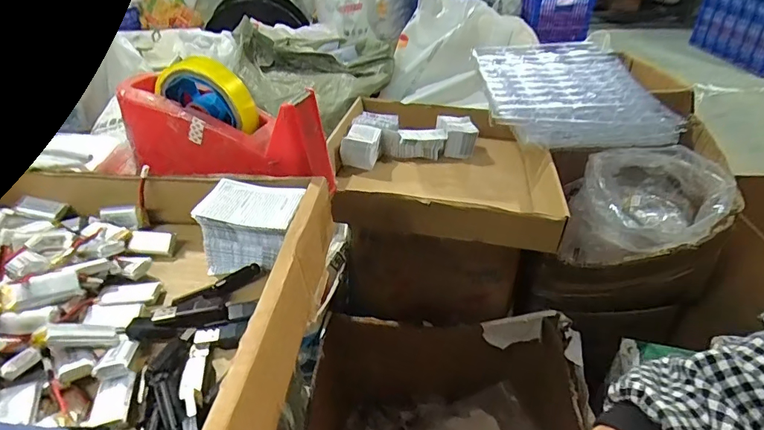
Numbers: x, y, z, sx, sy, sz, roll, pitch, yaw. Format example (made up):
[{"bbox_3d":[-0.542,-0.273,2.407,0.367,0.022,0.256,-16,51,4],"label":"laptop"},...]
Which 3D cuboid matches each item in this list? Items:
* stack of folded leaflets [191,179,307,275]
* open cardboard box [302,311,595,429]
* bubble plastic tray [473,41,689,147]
[{"bbox_3d":[-0.100,0.008,0.350,0.072,0.051,0.054,2,36,5],"label":"stack of folded leaflets"},{"bbox_3d":[0.112,0.375,0.757,0.431,0.276,0.296,1,36,3],"label":"open cardboard box"},{"bbox_3d":[0.331,-0.234,0.800,0.301,0.069,0.306,-1,43,-1],"label":"bubble plastic tray"}]

